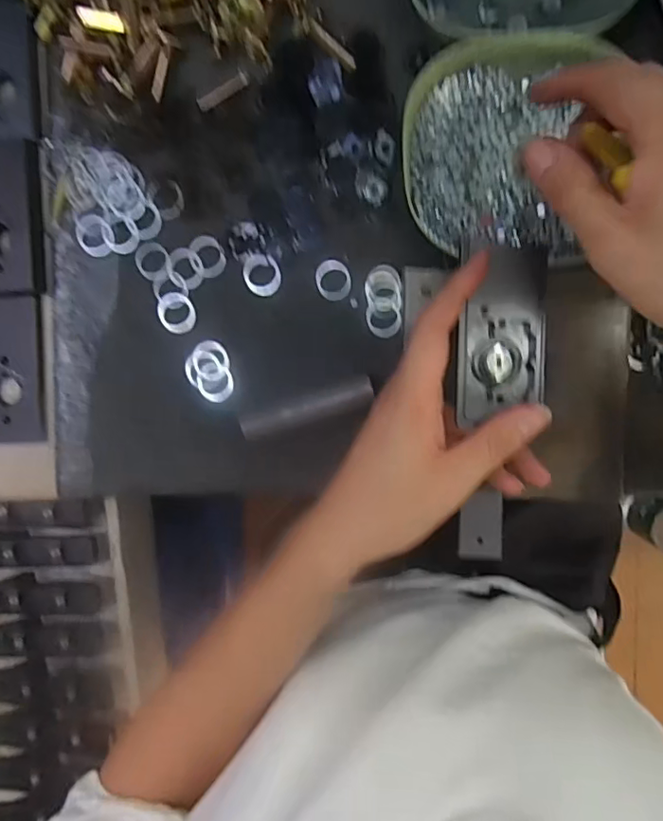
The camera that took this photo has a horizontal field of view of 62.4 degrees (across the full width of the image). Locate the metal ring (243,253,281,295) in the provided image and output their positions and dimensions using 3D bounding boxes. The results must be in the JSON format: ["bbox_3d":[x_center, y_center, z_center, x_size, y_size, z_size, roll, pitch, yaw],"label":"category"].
[{"bbox_3d":[-0.049,-0.096,0.387,0.026,0.004,0.029,-1,94,3],"label":"metal ring"}]

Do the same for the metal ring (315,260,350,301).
[{"bbox_3d":[0.001,-0.091,0.384,0.024,0.004,0.028,-4,94,3],"label":"metal ring"}]

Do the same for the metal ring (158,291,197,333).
[{"bbox_3d":[-0.111,-0.070,0.392,0.026,0.004,0.029,-22,93,5],"label":"metal ring"}]

